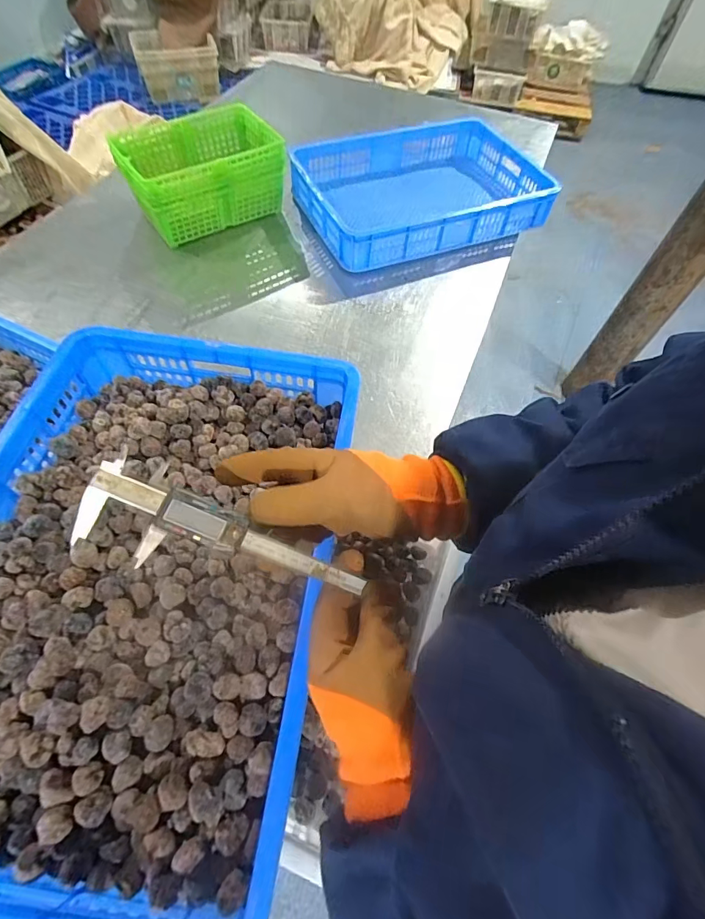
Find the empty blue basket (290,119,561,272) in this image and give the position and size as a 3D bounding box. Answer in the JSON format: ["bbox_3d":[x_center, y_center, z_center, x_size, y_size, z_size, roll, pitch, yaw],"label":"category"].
[{"bbox_3d":[0.187,-0.680,1.103,0.603,0.098,0.395,-18,61,-14],"label":"empty blue basket"}]

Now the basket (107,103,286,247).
[{"bbox_3d":[-0.345,-0.662,1.032,0.343,0.168,0.206,-27,64,-18],"label":"basket"}]

